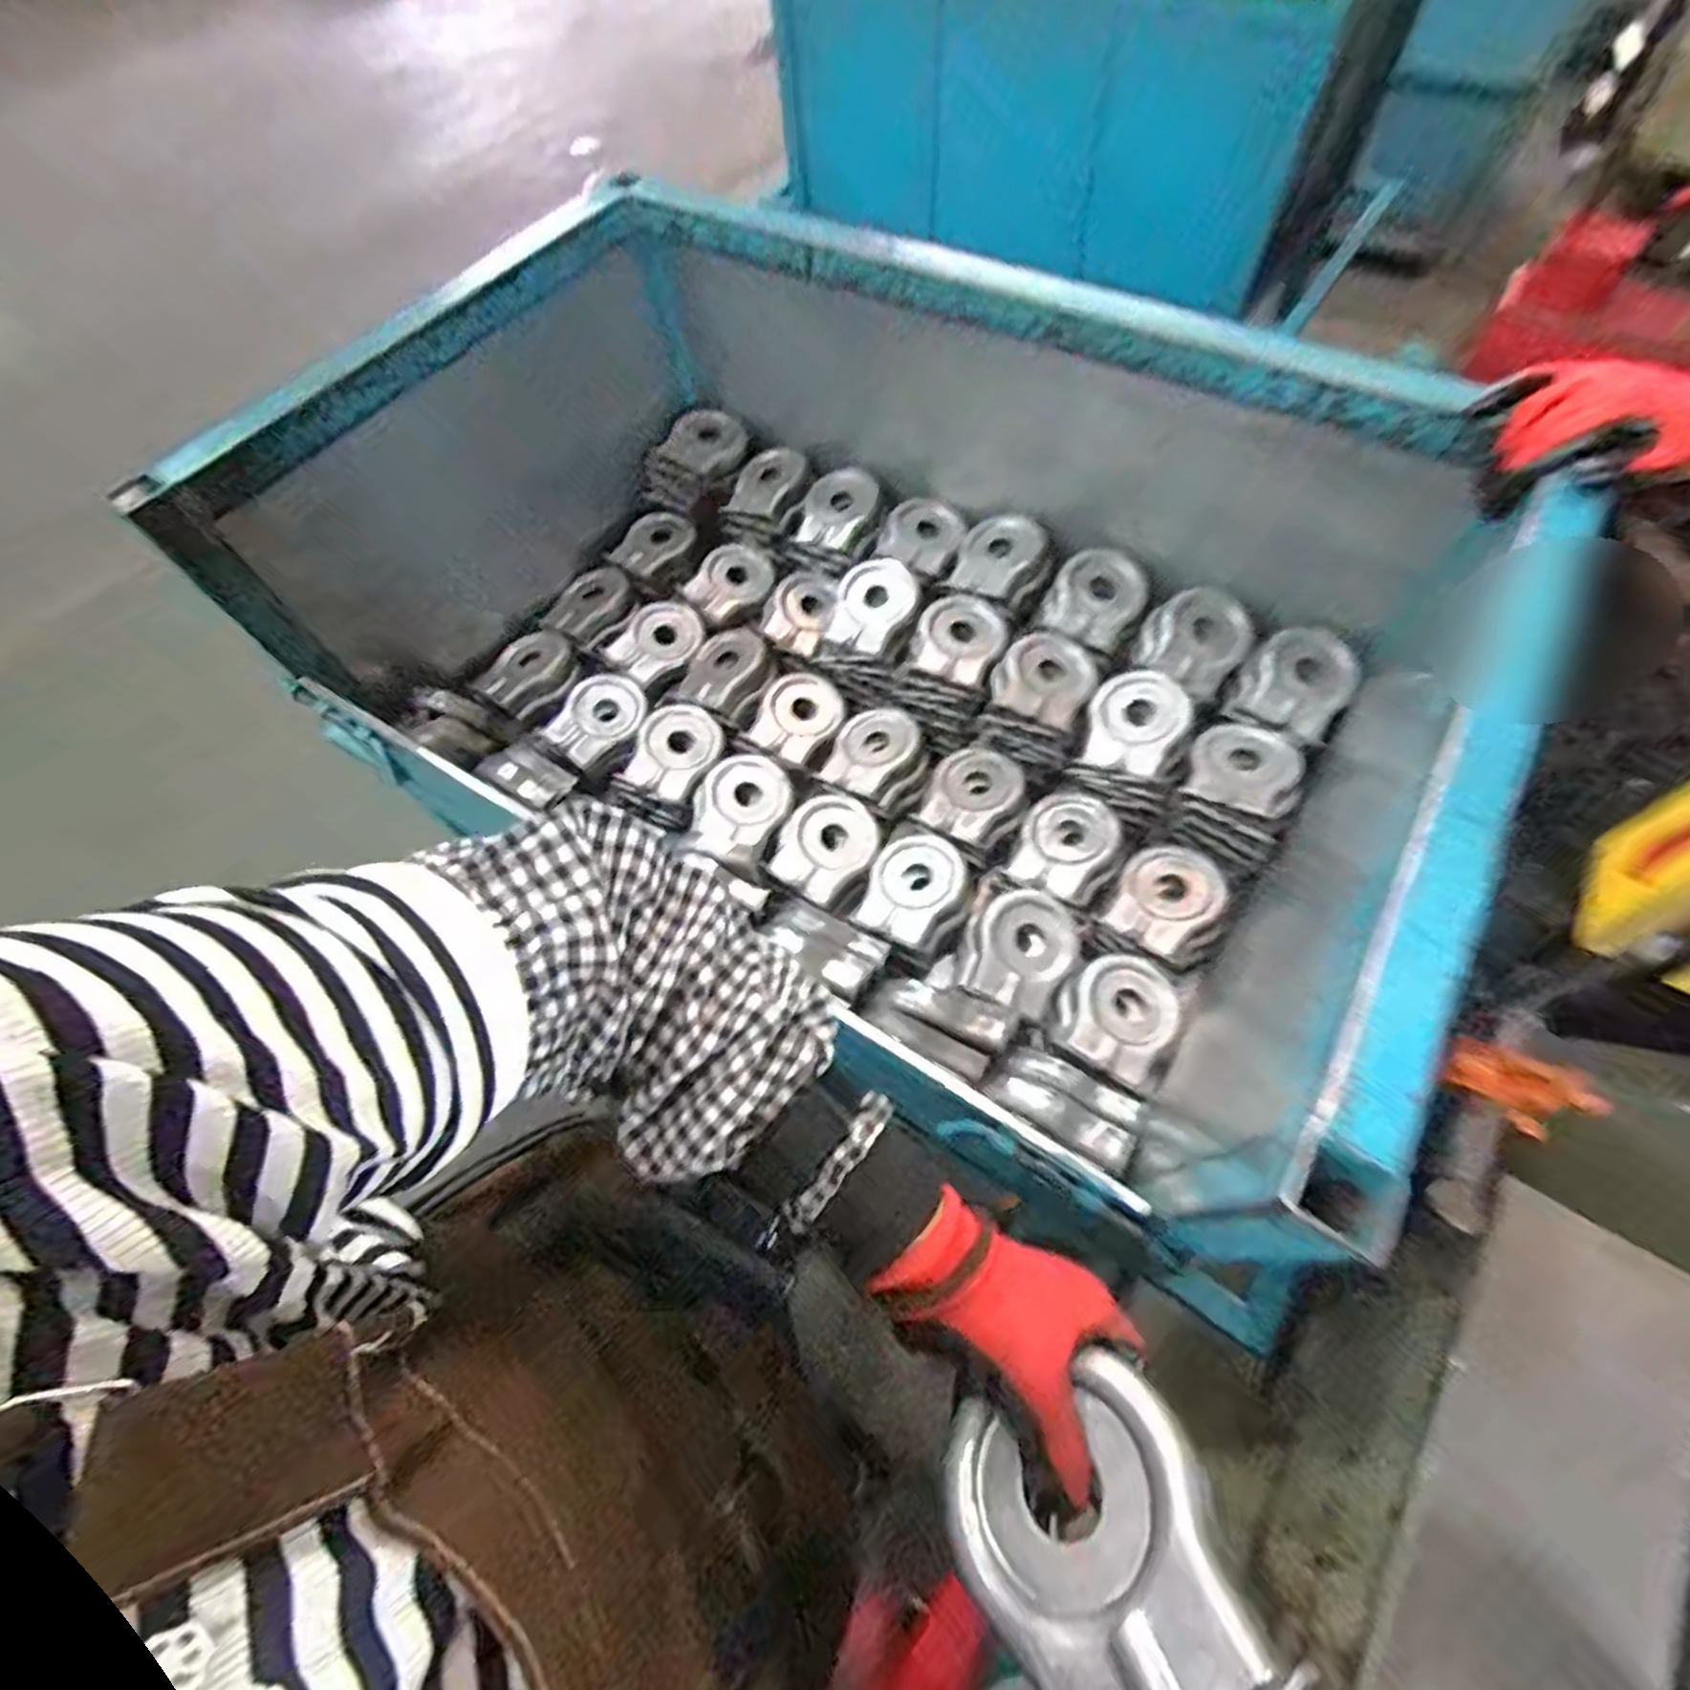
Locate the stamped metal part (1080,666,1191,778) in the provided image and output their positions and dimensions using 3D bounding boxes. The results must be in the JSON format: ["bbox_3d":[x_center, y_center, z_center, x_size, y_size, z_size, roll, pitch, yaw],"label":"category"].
[{"bbox_3d":[0.297,-0.124,0.768,0.088,0.029,0.118,21,65,14],"label":"stamped metal part"}]

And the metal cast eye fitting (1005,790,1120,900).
[{"bbox_3d":[0.228,-0.001,0.787,0.089,0.035,0.123,32,68,19],"label":"metal cast eye fitting"}]

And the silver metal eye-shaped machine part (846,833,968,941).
[{"bbox_3d":[0.068,0.042,0.767,0.089,0.028,0.113,21,65,14],"label":"silver metal eye-shaped machine part"}]

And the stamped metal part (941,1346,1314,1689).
[{"bbox_3d":[0.094,0.264,0.280,0.098,0.047,0.127,-33,28,3],"label":"stamped metal part"}]

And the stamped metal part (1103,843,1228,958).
[{"bbox_3d":[0.319,0.049,0.746,0.089,0.019,0.113,36,70,20],"label":"stamped metal part"}]

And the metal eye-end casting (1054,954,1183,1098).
[{"bbox_3d":[0.254,0.157,0.699,0.100,0.024,0.122,30,68,18],"label":"metal eye-end casting"}]

